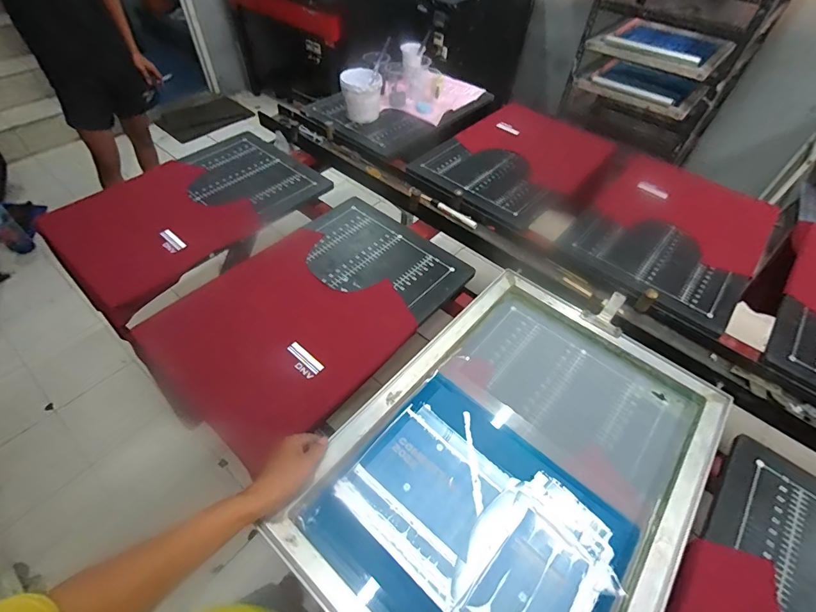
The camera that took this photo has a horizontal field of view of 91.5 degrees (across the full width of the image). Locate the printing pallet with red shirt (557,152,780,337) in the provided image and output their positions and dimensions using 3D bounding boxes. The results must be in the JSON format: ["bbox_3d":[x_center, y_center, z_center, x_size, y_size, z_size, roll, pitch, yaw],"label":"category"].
[{"bbox_3d":[0.673,-0.196,1.008,0.394,0.034,0.589,37,56,19],"label":"printing pallet with red shirt"}]

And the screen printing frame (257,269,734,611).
[{"bbox_3d":[0.176,0.232,0.615,0.456,0.048,0.640,36,57,22],"label":"screen printing frame"}]

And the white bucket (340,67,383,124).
[{"bbox_3d":[-0.146,-0.676,1.289,0.125,0.131,0.120,-1,52,-3],"label":"white bucket"}]

